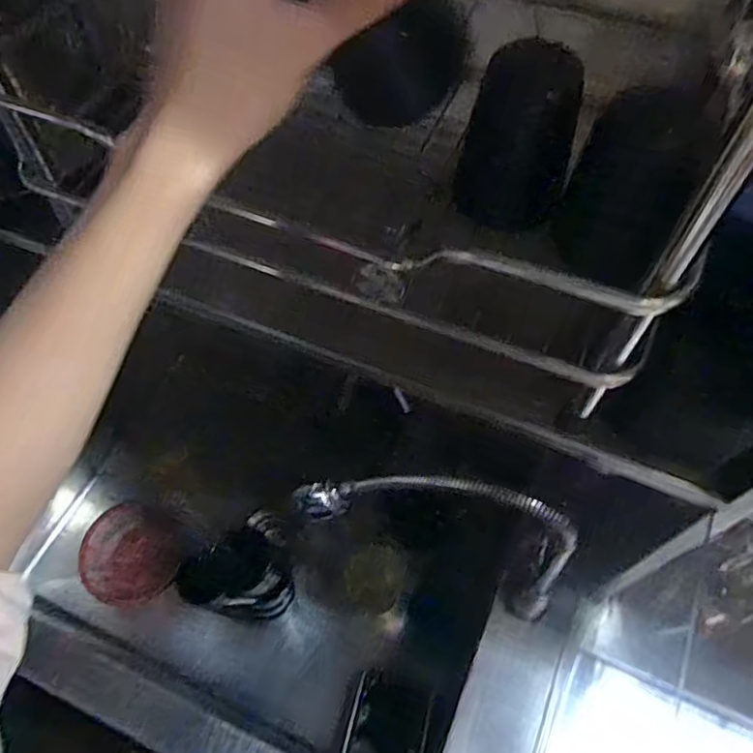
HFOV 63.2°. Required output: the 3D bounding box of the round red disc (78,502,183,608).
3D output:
[{"bbox_3d":[-0.412,0.296,1.020,0.160,0.045,0.151,0,59,0],"label":"round red disc"}]

